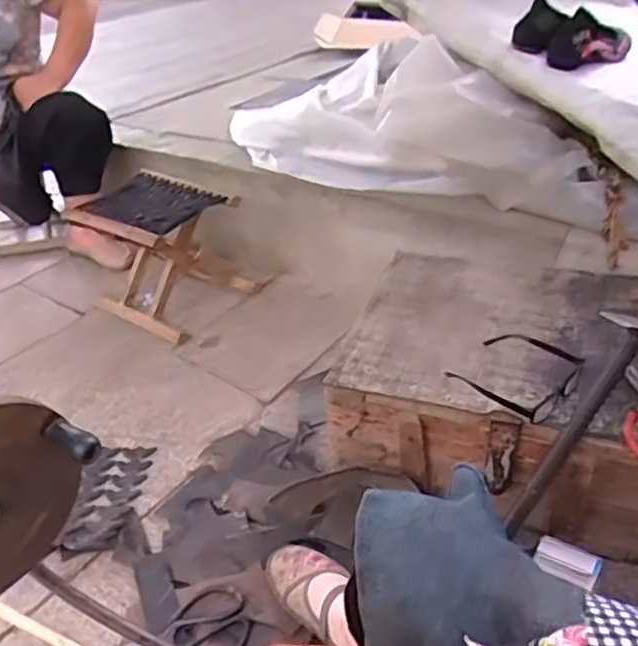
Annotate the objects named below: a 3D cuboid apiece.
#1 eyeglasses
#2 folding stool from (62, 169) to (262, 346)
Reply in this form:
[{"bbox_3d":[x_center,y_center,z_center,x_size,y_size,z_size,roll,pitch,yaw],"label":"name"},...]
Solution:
[{"bbox_3d":[0.273,0.064,0.900,0.159,0.034,0.150,-27,40,-28],"label":"eyeglasses"},{"bbox_3d":[-0.351,-0.163,1.537,0.297,0.290,0.304,24,44,36],"label":"folding stool"}]

